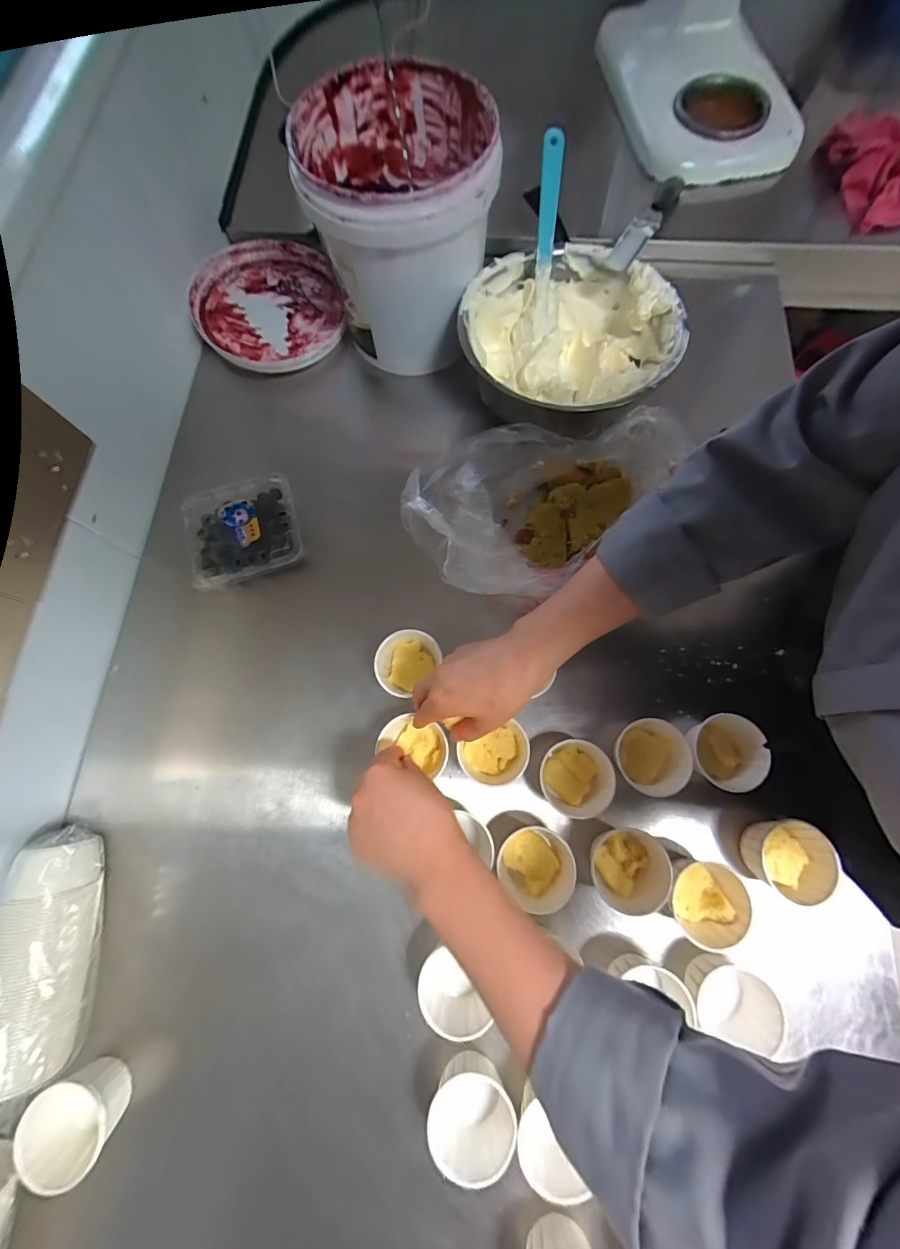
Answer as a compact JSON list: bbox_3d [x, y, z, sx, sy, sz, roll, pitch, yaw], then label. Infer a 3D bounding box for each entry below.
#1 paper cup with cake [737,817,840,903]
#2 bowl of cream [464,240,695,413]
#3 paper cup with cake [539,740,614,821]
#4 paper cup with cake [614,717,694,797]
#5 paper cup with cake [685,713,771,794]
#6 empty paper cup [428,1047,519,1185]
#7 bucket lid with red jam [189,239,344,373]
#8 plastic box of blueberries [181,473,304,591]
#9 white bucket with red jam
[{"bbox_3d":[0.303,0.207,0.370,0.064,0.041,0.065,0,74,1],"label":"paper cup with cake"},{"bbox_3d":[0.134,-0.318,0.481,0.228,0.086,0.226,0,74,1],"label":"bowl of cream"},{"bbox_3d":[0.120,0.147,0.387,0.061,0.034,0.065,0,74,1],"label":"paper cup with cake"},{"bbox_3d":[0.193,0.126,0.390,0.060,0.036,0.068,40,79,11],"label":"paper cup with cake"},{"bbox_3d":[0.262,0.123,0.392,0.070,0.039,0.060,-27,76,-6],"label":"paper cup with cake"},{"bbox_3d":[0.017,0.383,0.329,0.065,0.042,0.069,0,74,1],"label":"empty paper cup"},{"bbox_3d":[-0.246,-0.436,0.556,0.186,0.030,0.203,0,74,1],"label":"bucket lid with red jam"},{"bbox_3d":[-0.236,-0.105,0.475,0.124,0.039,0.119,-19,75,-4],"label":"plastic box of blueberries"},{"bbox_3d":[-0.050,-0.441,0.472,0.194,0.189,0.203,0,74,1],"label":"white bucket with red jam"}]

